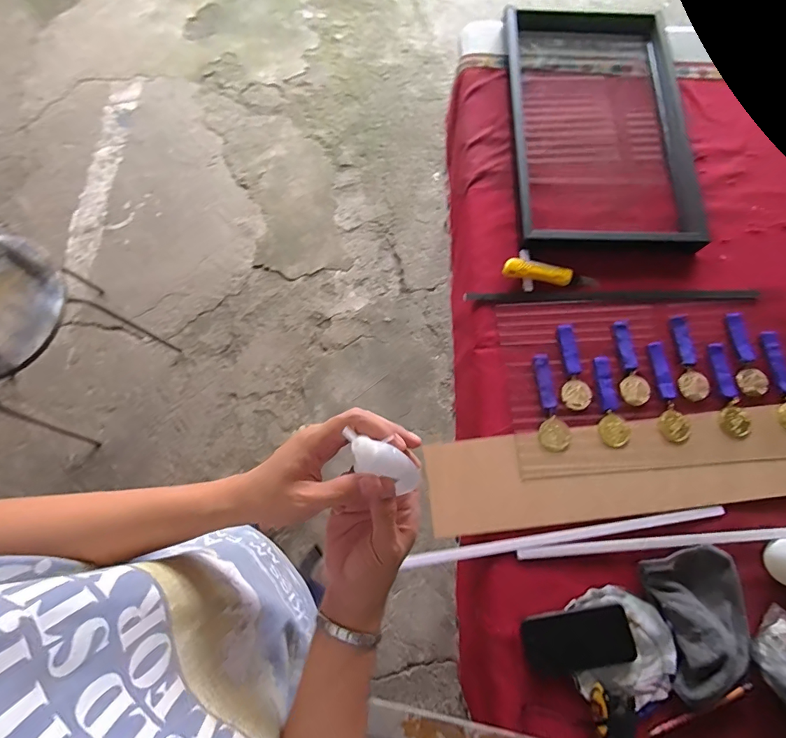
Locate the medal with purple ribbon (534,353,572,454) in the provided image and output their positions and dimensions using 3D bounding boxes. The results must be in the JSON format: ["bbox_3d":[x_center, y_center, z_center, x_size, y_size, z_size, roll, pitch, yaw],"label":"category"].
[{"bbox_3d":[0.262,0.053,0.721,0.051,0.009,0.163,-2,74,-3],"label":"medal with purple ribbon"}]

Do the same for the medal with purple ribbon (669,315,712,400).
[{"bbox_3d":[0.510,-0.023,0.741,0.049,0.015,0.151,-2,74,-3],"label":"medal with purple ribbon"}]

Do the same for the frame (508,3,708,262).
[{"bbox_3d":[0.428,-0.511,0.875,0.371,0.054,0.599,1,73,-2],"label":"frame"}]

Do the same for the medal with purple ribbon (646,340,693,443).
[{"bbox_3d":[0.466,0.036,0.728,0.053,0.008,0.171,3,73,-1],"label":"medal with purple ribbon"}]

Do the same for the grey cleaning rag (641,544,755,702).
[{"bbox_3d":[0.449,0.358,0.617,0.139,0.040,0.179,-6,74,-3],"label":"grey cleaning rag"}]

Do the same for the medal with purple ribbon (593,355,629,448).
[{"bbox_3d":[0.363,0.052,0.720,0.043,0.007,0.152,3,73,-1],"label":"medal with purple ribbon"}]

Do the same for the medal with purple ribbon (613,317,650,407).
[{"bbox_3d":[0.411,-0.015,0.743,0.047,0.011,0.154,3,73,-1],"label":"medal with purple ribbon"}]

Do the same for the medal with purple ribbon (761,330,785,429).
[{"bbox_3d":[0.668,0.020,0.734,0.054,0.008,0.177,3,73,-1],"label":"medal with purple ribbon"}]

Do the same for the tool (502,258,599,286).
[{"bbox_3d":[0.286,-0.173,0.785,0.172,0.024,0.036,8,73,0],"label":"tool"}]

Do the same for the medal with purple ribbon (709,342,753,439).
[{"bbox_3d":[0.565,0.033,0.727,0.047,0.007,0.162,-1,74,-3],"label":"medal with purple ribbon"}]

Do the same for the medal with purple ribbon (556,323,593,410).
[{"bbox_3d":[0.313,-0.007,0.744,0.051,0.017,0.156,6,73,0],"label":"medal with purple ribbon"}]

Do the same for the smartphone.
[{"bbox_3d":[0.266,0.388,0.619,0.151,0.007,0.072,-9,69,2],"label":"smartphone"}]

